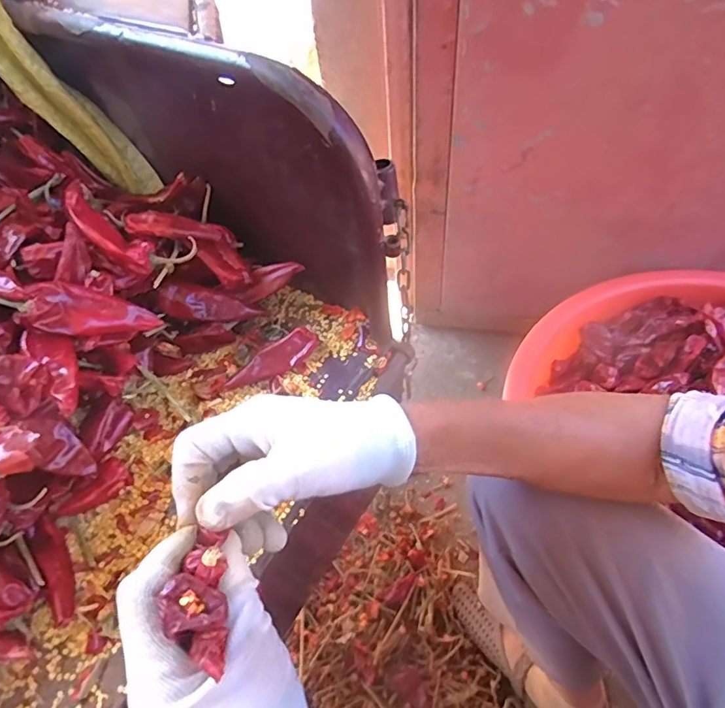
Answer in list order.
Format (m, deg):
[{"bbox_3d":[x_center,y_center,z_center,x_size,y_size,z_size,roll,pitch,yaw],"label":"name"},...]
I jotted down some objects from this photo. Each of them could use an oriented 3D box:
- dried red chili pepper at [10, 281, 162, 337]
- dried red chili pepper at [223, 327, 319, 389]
[{"bbox_3d":[-0.202,-0.032,0.383,0.090,0.017,0.035,8,48,-29],"label":"dried red chili pepper"},{"bbox_3d":[-0.078,0.005,0.433,0.082,0.022,0.020,-25,55,-13],"label":"dried red chili pepper"}]

